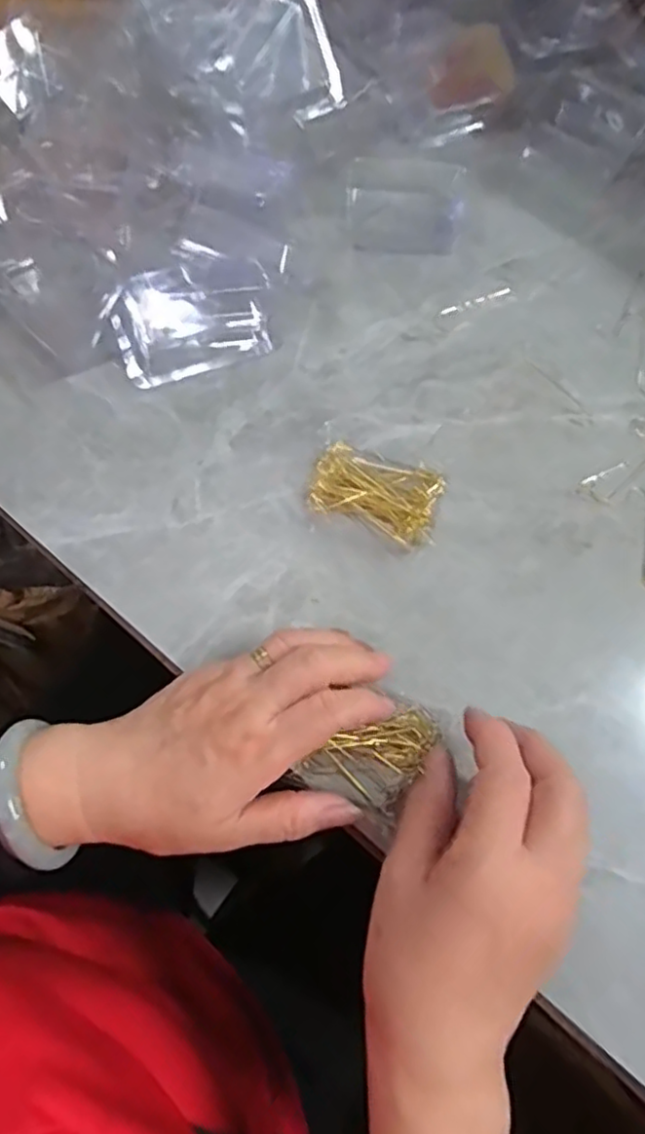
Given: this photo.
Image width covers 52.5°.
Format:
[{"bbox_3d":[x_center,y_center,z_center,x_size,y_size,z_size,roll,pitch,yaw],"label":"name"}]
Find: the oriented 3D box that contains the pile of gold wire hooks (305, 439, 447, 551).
[{"bbox_3d":[0.029,-0.042,0.369,0.068,0.013,0.046,22,72,5],"label":"pile of gold wire hooks"}]

